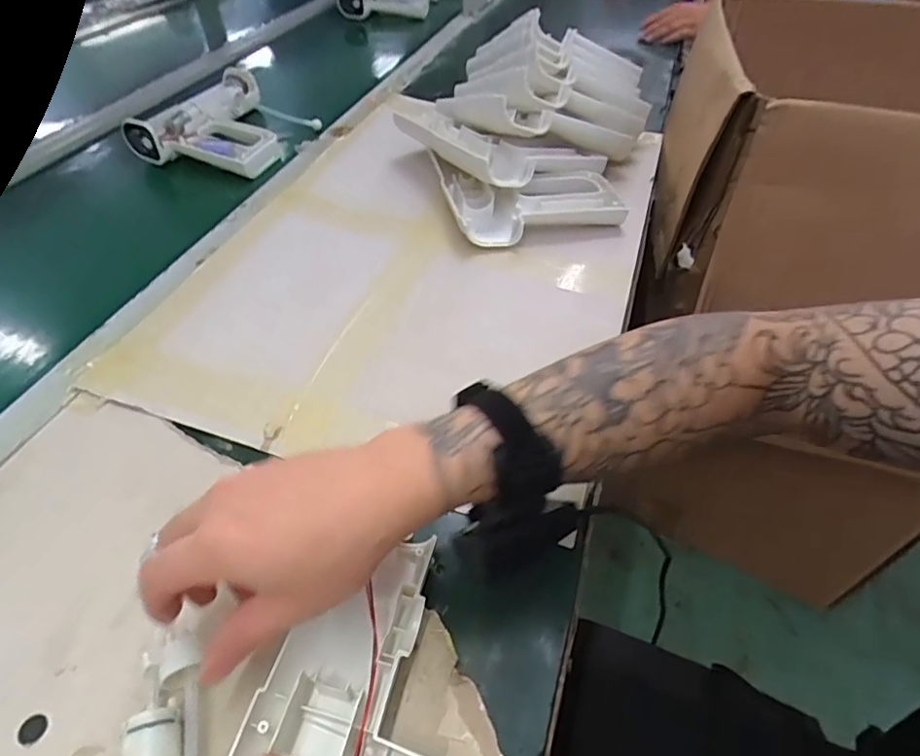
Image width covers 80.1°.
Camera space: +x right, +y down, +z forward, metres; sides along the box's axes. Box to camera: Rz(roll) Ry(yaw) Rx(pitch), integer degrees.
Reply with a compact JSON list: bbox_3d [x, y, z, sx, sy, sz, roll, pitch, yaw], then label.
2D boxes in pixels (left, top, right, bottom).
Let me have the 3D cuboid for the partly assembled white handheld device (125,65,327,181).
[{"bbox_3d":[-0.309,-0.360,0.763,0.184,0.048,0.234,12,52,12],"label":"partly assembled white handheld device"}]

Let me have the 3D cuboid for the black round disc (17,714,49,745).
[{"bbox_3d":[-0.222,0.182,0.283,0.012,0.004,0.014,15,49,11],"label":"black round disc"}]

